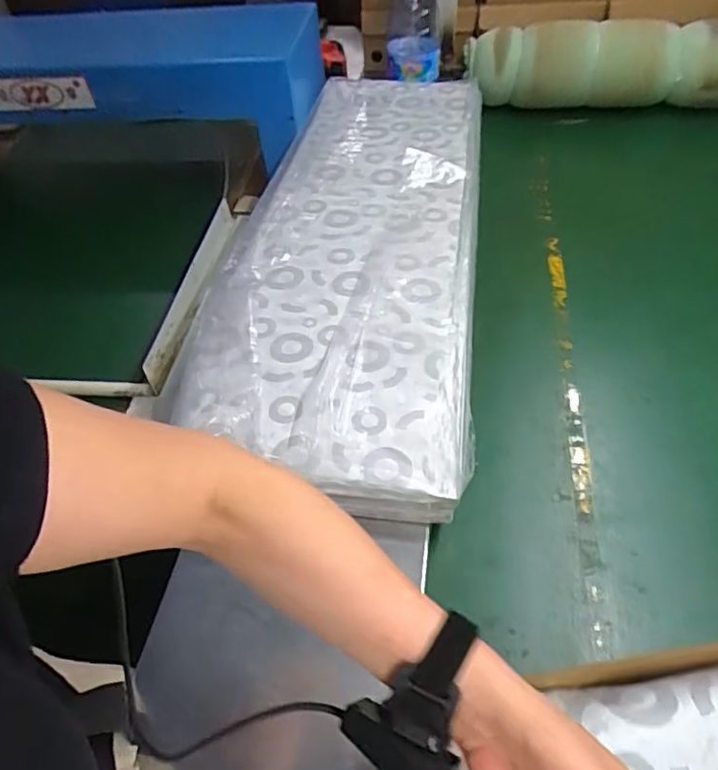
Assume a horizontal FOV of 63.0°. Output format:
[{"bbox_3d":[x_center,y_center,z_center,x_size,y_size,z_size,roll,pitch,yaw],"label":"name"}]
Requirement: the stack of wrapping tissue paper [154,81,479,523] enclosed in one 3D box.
[{"bbox_3d":[0.000,-0.239,0.845,0.329,0.057,0.900,4,49,7],"label":"stack of wrapping tissue paper"}]

